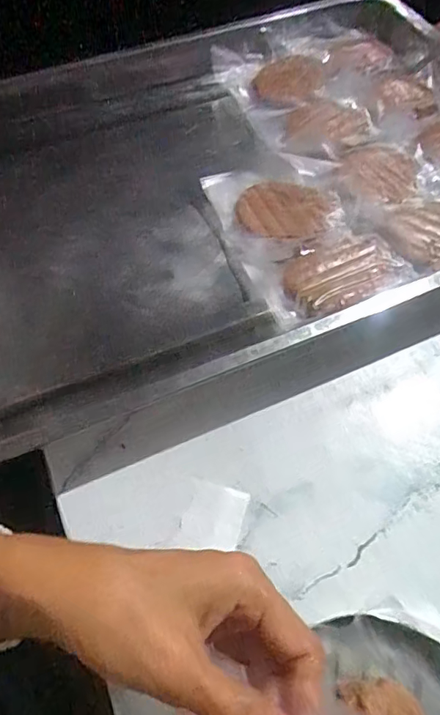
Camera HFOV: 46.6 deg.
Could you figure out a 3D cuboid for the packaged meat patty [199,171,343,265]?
[{"bbox_3d":[0.046,-0.126,0.439,0.096,0.025,0.103,-18,59,-8],"label":"packaged meat patty"}]

